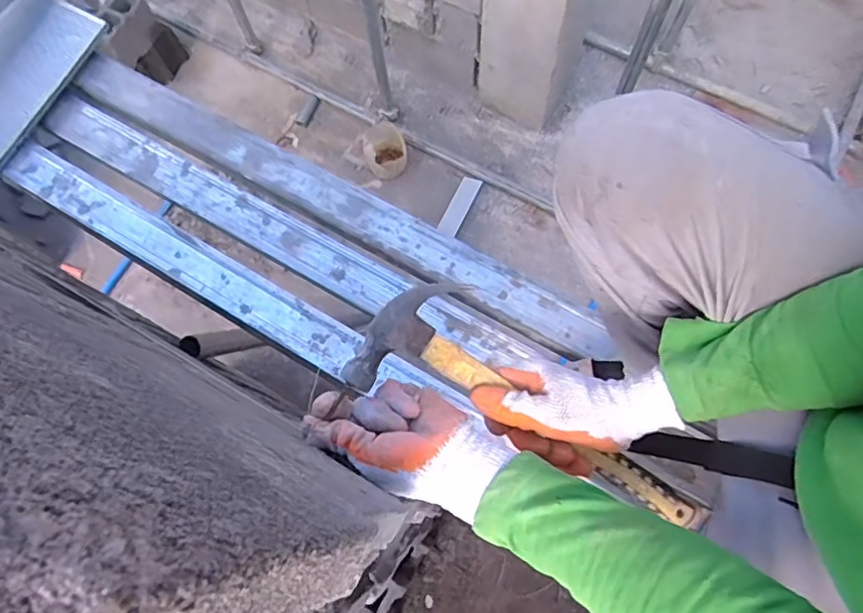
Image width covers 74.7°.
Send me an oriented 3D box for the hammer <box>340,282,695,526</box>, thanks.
[{"bbox_3d":[0.093,0.092,0.489,0.324,0.027,0.110,31,74,-6],"label":"hammer"}]

